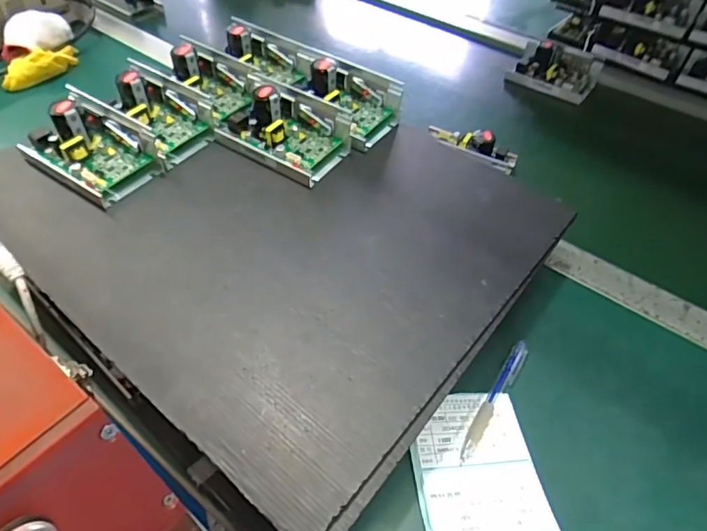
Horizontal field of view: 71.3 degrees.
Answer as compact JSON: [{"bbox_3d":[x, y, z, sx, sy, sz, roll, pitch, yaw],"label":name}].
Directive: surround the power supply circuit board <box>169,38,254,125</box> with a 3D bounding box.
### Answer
[{"bbox_3d":[-0.166,-0.212,0.561,0.099,0.044,0.072,29,54,20],"label":"power supply circuit board"}]

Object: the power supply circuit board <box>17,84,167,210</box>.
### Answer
[{"bbox_3d":[-0.264,-0.122,0.489,0.127,0.050,0.085,27,53,19],"label":"power supply circuit board"}]

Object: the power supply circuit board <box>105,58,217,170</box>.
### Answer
[{"bbox_3d":[-0.210,-0.173,0.532,0.119,0.054,0.075,35,56,24],"label":"power supply circuit board"}]

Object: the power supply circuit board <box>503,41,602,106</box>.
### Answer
[{"bbox_3d":[0.329,-0.321,0.802,0.128,0.061,0.089,34,56,23],"label":"power supply circuit board"}]

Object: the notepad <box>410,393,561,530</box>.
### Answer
[{"bbox_3d":[0.098,0.162,0.392,0.095,0.017,0.128,-3,50,-6],"label":"notepad"}]

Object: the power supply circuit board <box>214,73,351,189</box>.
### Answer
[{"bbox_3d":[-0.079,-0.151,0.525,0.141,0.050,0.087,28,54,19],"label":"power supply circuit board"}]

